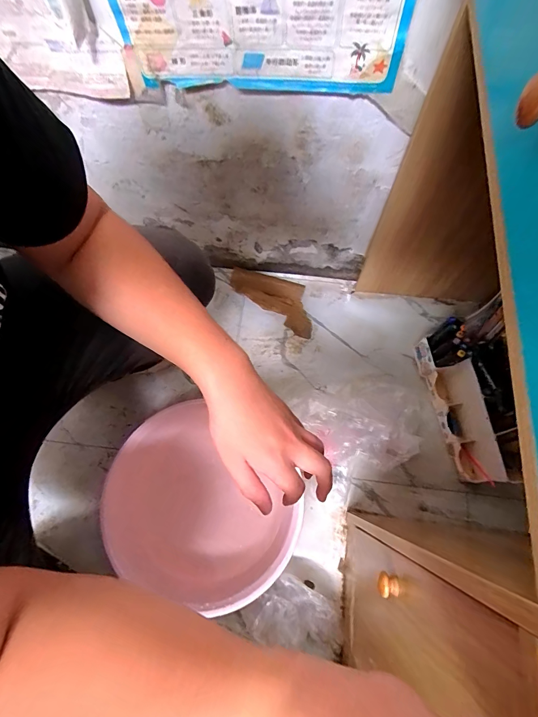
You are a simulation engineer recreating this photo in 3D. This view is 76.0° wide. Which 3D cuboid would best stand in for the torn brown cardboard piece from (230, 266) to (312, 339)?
[{"bbox_3d":[0.024,-0.166,0.897,0.256,0.034,0.108,37,75,14],"label":"torn brown cardboard piece"}]

